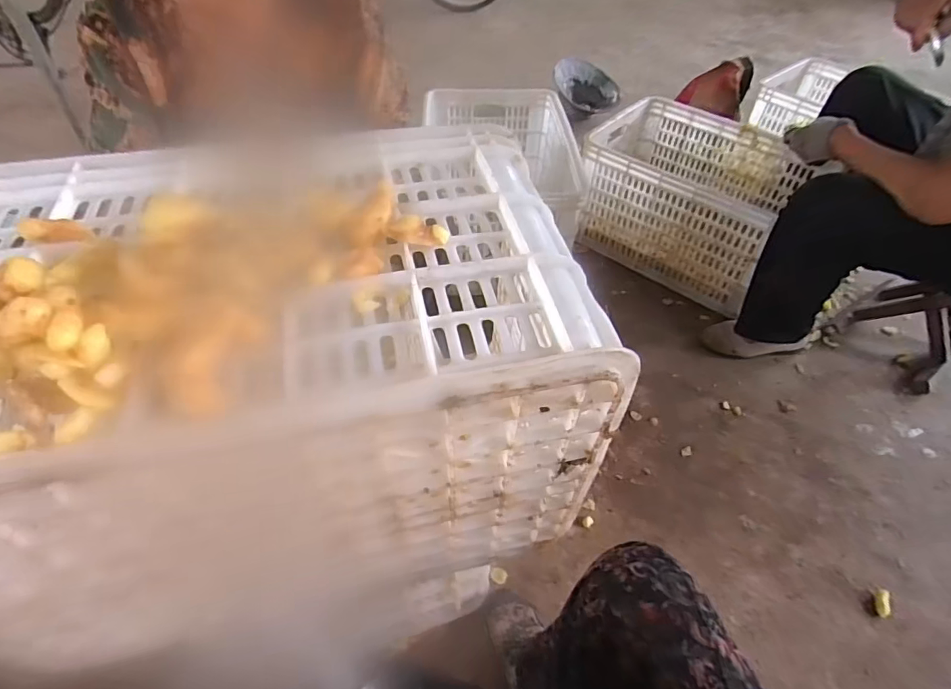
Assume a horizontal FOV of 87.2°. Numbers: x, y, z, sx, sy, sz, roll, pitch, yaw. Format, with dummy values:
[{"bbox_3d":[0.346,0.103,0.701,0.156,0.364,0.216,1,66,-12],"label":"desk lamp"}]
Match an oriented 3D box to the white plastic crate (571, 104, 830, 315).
[{"bbox_3d":[0.526,-0.359,1.254,0.487,0.267,0.321,37,57,26],"label":"white plastic crate"}]

